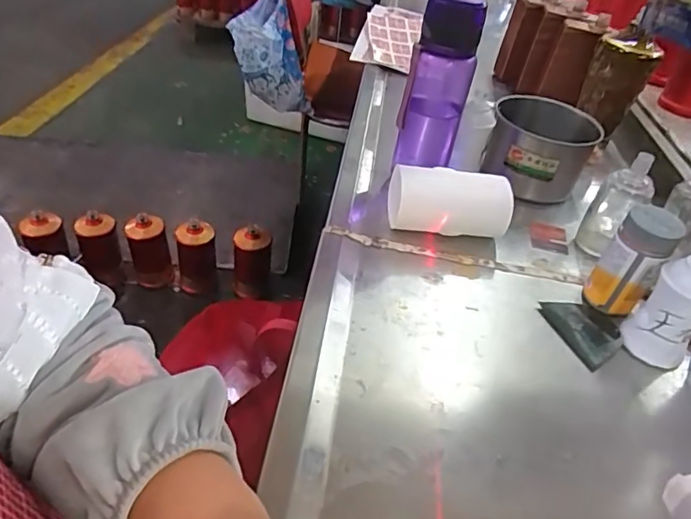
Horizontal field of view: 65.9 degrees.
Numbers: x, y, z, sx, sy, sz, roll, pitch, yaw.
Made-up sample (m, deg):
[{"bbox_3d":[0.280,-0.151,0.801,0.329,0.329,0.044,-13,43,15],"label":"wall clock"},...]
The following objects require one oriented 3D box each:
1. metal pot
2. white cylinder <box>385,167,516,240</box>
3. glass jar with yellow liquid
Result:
[{"bbox_3d":[0.262,-0.151,0.730,0.131,0.092,0.133,14,39,8],"label":"metal pot"},{"bbox_3d":[0.119,-0.061,0.615,0.136,0.066,0.058,3,39,-6],"label":"white cylinder"},{"bbox_3d":[0.285,0.002,0.530,0.052,0.104,0.043,32,45,27],"label":"glass jar with yellow liquid"}]

